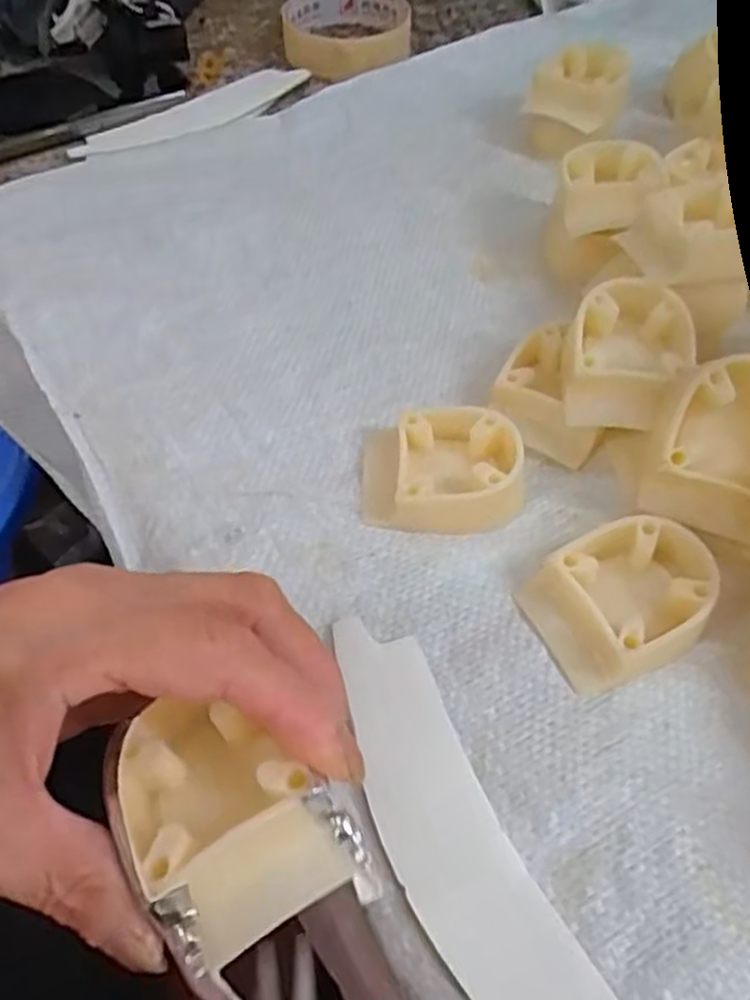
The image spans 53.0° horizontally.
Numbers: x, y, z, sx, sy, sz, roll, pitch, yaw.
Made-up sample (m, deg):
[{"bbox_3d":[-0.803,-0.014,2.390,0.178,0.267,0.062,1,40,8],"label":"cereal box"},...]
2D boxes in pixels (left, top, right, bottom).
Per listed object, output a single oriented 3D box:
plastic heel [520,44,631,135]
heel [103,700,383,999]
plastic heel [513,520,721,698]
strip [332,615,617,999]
[{"bbox_3d":[0.116,-0.231,0.431,0.051,0.035,0.051,20,58,15],"label":"plastic heel"},{"bbox_3d":[-0.035,0.076,0.178,0.042,0.032,0.066,-34,61,-20],"label":"heel"},{"bbox_3d":[0.085,0.034,0.259,0.059,0.020,0.046,-21,57,-12],"label":"plastic heel"},{"bbox_3d":[0.024,0.102,0.218,0.036,0.010,0.151,-23,57,-14],"label":"strip"}]

